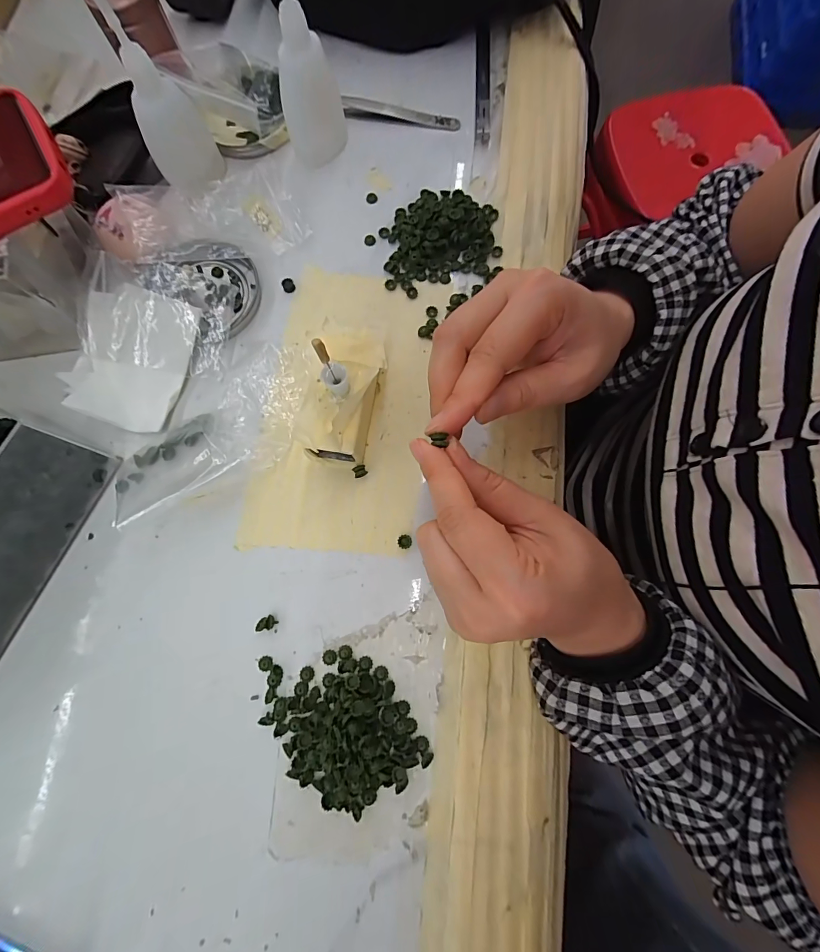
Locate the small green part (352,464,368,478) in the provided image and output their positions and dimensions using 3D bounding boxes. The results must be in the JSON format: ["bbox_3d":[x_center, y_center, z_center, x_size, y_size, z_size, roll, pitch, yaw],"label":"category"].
[{"bbox_3d":[-0.032,-0.003,0.250,0.009,0.007,0.007,-24,79,-4],"label":"small green part"}]

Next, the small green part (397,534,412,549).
[{"bbox_3d":[-0.003,0.040,0.241,0.009,0.004,0.008,11,79,3],"label":"small green part"}]

